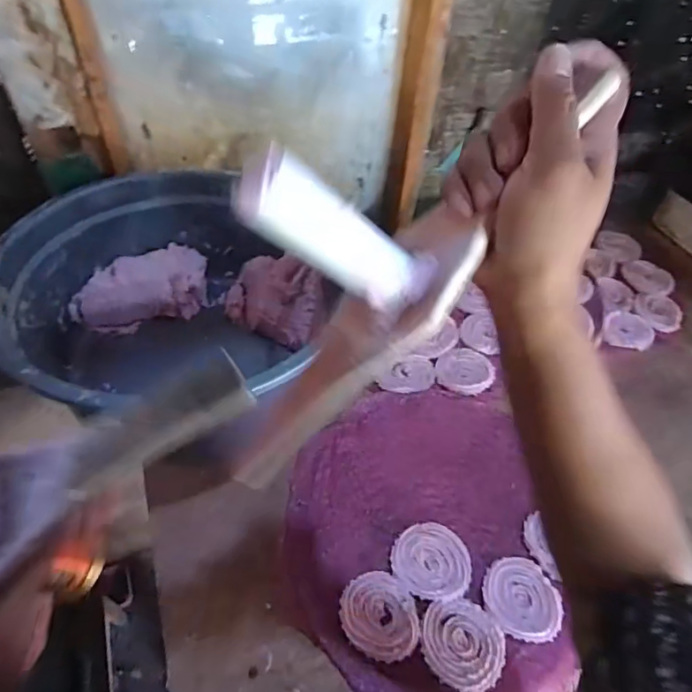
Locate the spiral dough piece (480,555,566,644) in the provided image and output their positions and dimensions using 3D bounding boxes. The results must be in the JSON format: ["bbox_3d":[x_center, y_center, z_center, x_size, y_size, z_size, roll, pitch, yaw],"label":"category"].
[{"bbox_3d":[0.184,0.260,0.533,0.074,0.021,0.081,1,50,-1],"label":"spiral dough piece"}]

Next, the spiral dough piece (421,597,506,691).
[{"bbox_3d":[0.115,0.293,0.507,0.080,0.006,0.076,29,55,21],"label":"spiral dough piece"}]

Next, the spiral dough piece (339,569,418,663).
[{"bbox_3d":[0.034,0.270,0.517,0.081,0.007,0.071,37,58,26],"label":"spiral dough piece"}]

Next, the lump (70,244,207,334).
[{"bbox_3d":[-0.293,-0.080,0.753,0.196,0.073,0.084,-22,54,-19],"label":"lump"}]

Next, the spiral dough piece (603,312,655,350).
[{"bbox_3d":[0.441,-0.025,0.805,0.069,0.017,0.064,20,52,14],"label":"spiral dough piece"}]

